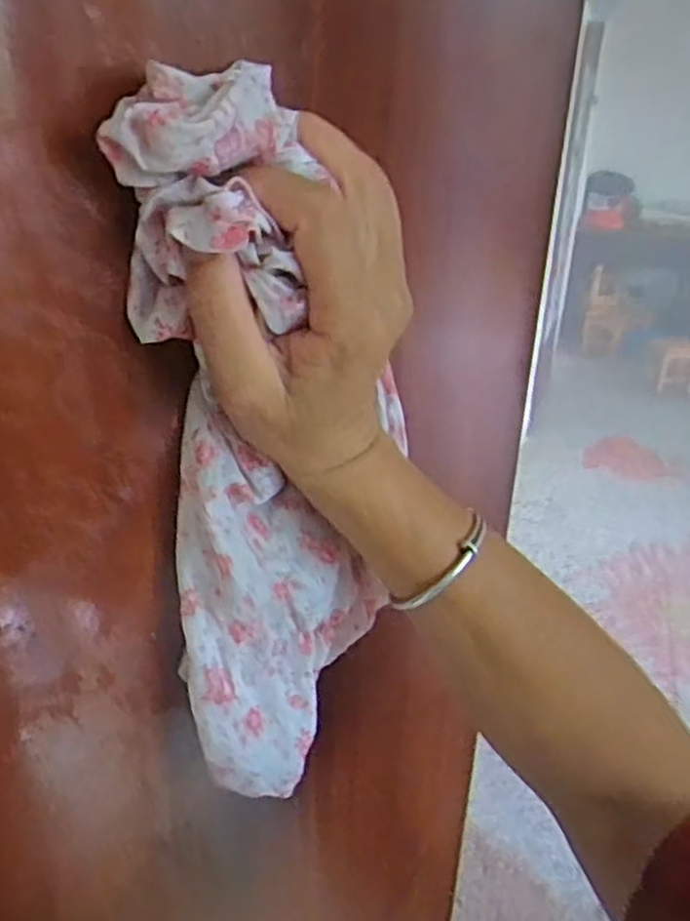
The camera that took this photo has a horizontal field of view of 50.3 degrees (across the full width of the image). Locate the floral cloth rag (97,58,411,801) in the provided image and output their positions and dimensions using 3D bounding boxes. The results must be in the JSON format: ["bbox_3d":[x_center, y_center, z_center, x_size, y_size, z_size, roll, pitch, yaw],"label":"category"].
[{"bbox_3d":[-0.033,0.008,0.319,0.101,0.313,0.050,-17,33,-24],"label":"floral cloth rag"}]

